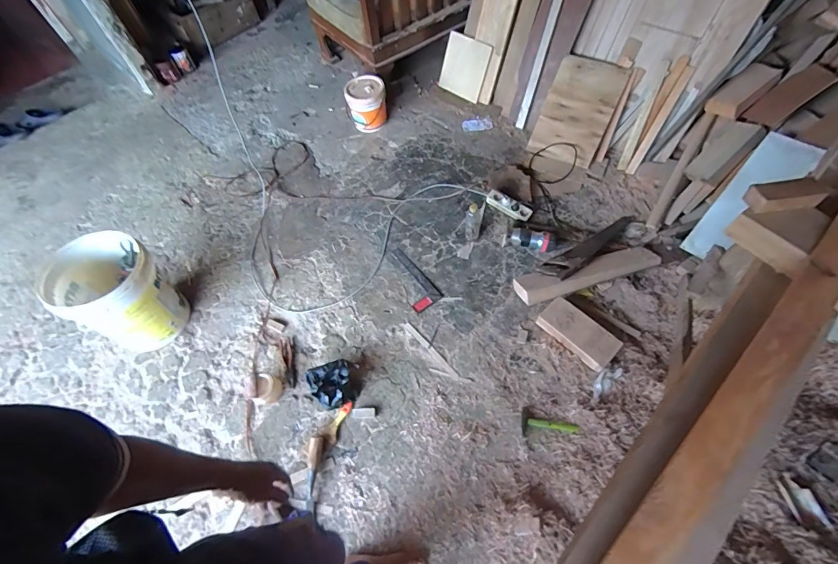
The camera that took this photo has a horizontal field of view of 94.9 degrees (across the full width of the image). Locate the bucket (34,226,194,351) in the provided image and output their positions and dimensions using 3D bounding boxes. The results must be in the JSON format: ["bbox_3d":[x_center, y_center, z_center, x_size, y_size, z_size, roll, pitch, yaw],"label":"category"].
[{"bbox_3d":[-1.036,0.048,1.366,0.325,0.349,0.297,-1,62,2],"label":"bucket"}]

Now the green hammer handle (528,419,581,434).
[{"bbox_3d":[0.425,0.454,1.214,0.153,0.014,0.027,1,61,23],"label":"green hammer handle"}]

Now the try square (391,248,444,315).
[{"bbox_3d":[-0.039,-0.012,1.528,0.123,0.006,0.297,-35,66,-15],"label":"try square"}]

